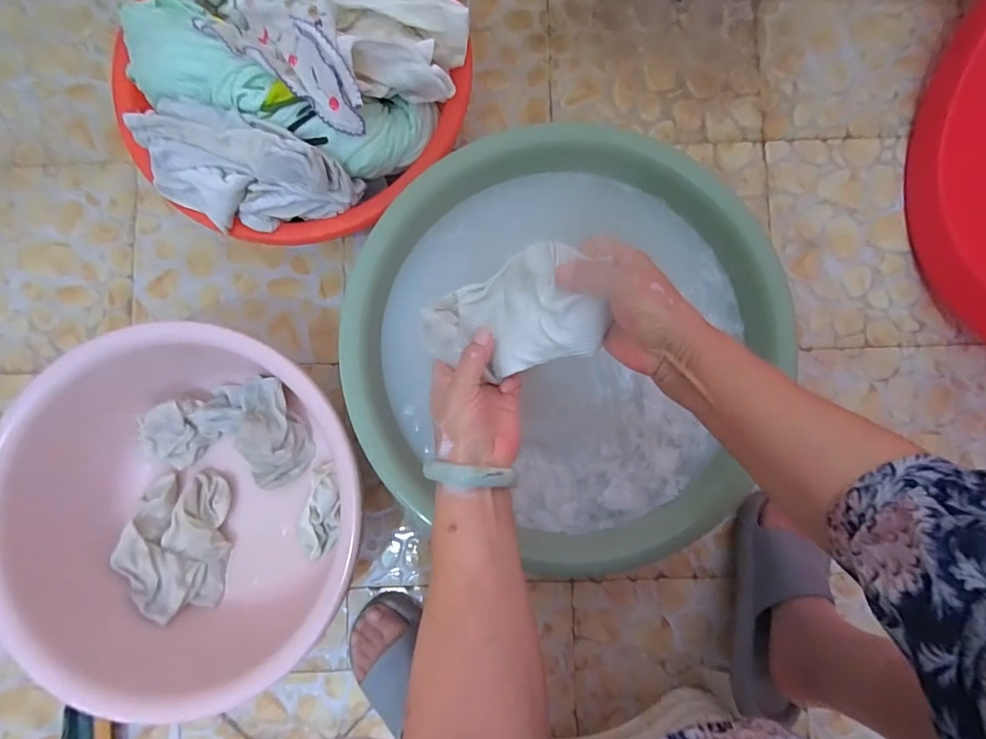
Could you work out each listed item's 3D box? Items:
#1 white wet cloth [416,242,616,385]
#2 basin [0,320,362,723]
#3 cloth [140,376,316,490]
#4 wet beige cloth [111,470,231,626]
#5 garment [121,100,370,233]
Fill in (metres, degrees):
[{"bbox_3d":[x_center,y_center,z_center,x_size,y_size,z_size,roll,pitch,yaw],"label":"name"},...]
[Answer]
[{"bbox_3d":[0.014,-0.045,0.394,0.144,0.054,0.090,-14,85,0],"label":"white wet cloth"},{"bbox_3d":[-0.337,0.161,0.564,0.386,0.158,0.391,0,85,1],"label":"basin"},{"bbox_3d":[-0.351,0.092,0.618,0.195,0.067,0.144,-11,86,0],"label":"cloth"},{"bbox_3d":[-0.414,0.227,0.619,0.119,0.035,0.171,1,78,-21],"label":"wet beige cloth"},{"bbox_3d":[-0.264,-0.204,0.498,0.232,0.080,0.107,20,88,-3],"label":"garment"}]

